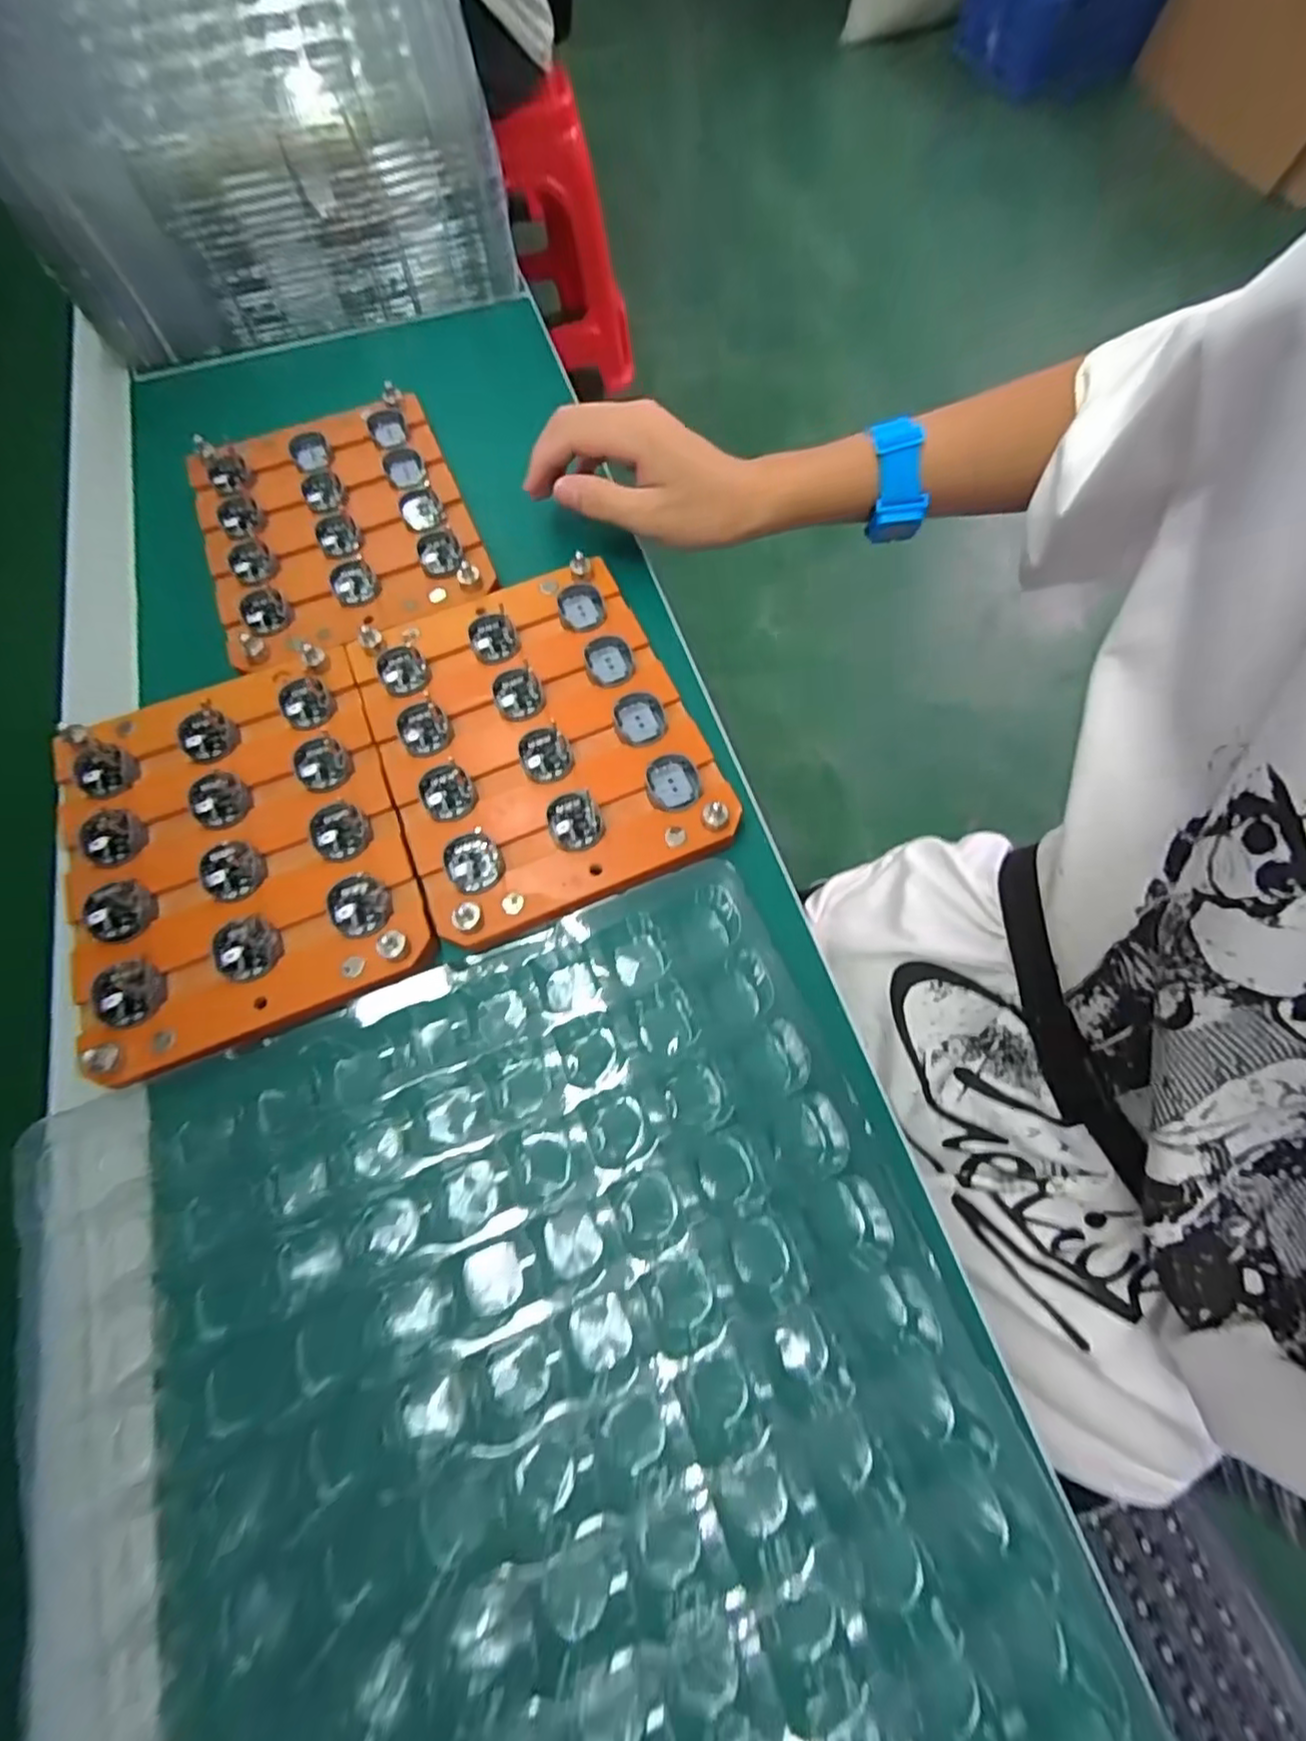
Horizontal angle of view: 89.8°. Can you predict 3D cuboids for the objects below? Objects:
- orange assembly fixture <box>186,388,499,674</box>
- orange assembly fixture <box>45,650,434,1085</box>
[{"bbox_3d":[-0.188,-0.208,0.385,0.148,0.016,0.181,-23,69,-6],"label":"orange assembly fixture"},{"bbox_3d":[-0.198,-0.014,0.308,0.147,0.016,0.185,-23,69,-6],"label":"orange assembly fixture"}]

